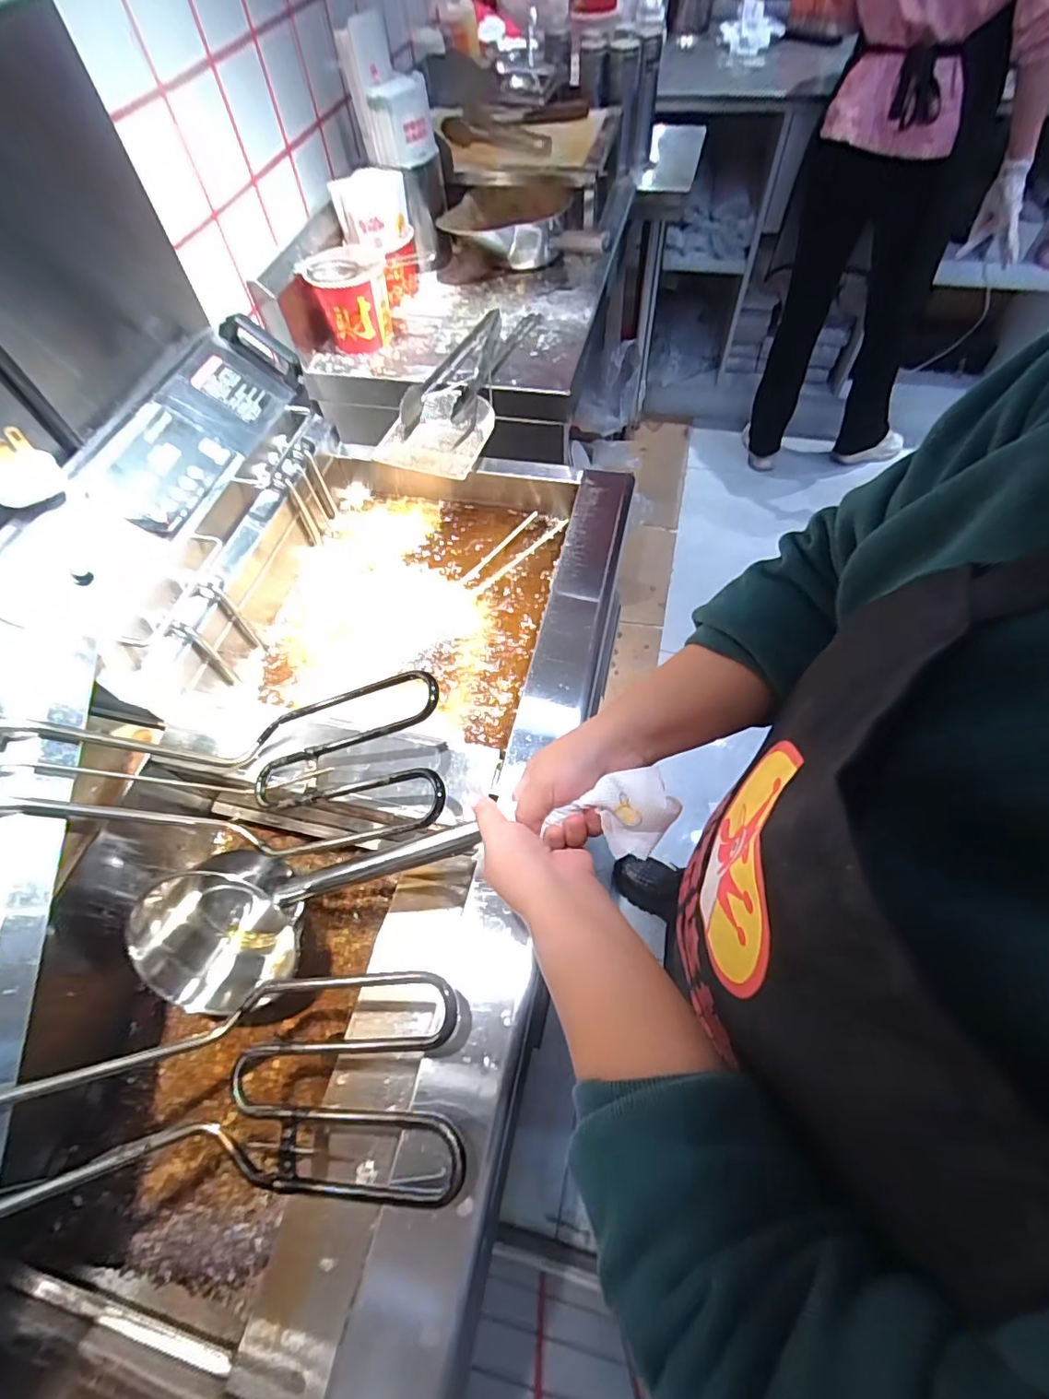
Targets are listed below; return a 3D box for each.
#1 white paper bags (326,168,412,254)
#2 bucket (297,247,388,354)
[{"bbox_3d":[-0.255,-0.820,0.931,0.122,0.085,0.118,-13,61,-5],"label":"white paper bags"},{"bbox_3d":[-0.290,-0.665,0.918,0.117,0.117,0.114,-1,61,1],"label":"bucket"}]

